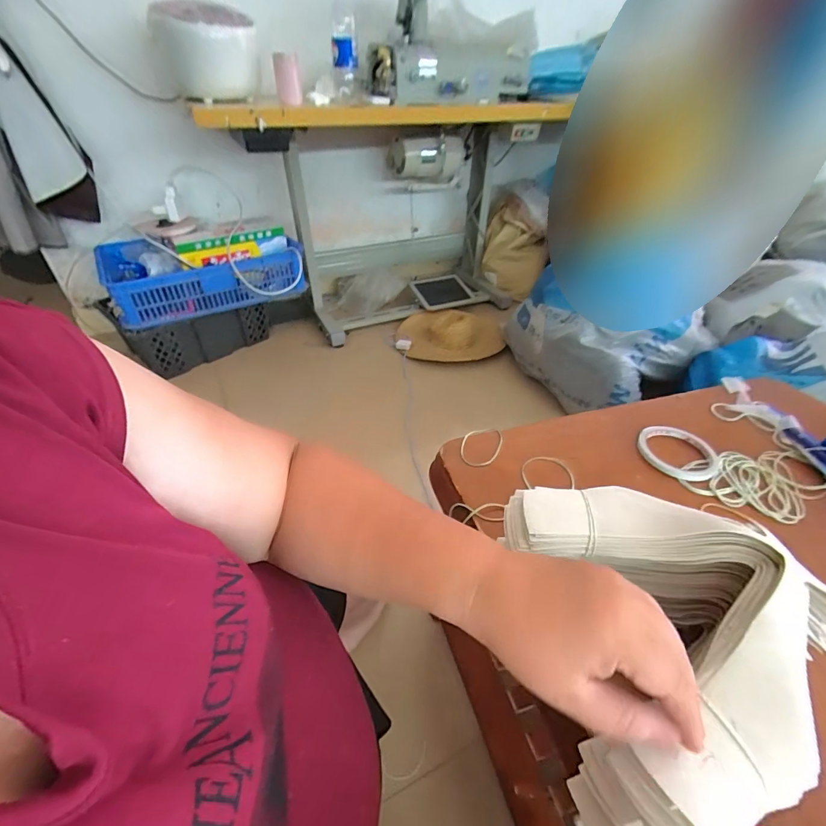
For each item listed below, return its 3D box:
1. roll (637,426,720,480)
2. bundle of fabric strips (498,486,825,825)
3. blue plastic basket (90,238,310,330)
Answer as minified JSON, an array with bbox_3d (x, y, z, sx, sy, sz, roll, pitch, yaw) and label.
[{"bbox_3d":[0.347,0.050,0.542,0.094,0.009,0.100,0,39,0],"label":"roll"},{"bbox_3d":[0.146,0.150,0.295,0.213,0.096,0.209,0,39,0],"label":"bundle of fabric strips"},{"bbox_3d":[-0.667,-0.438,1.339,0.607,0.181,0.296,-15,42,-18],"label":"blue plastic basket"}]

